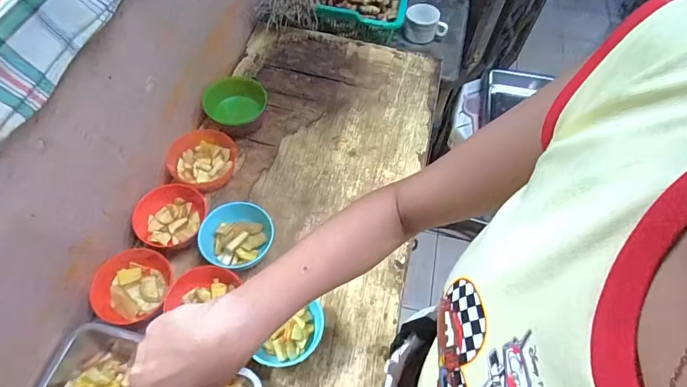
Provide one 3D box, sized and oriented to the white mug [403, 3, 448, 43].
[{"bbox_3d":[0.216,-0.449,1.123,0.111,0.062,0.083,8,58,3],"label":"white mug"}]

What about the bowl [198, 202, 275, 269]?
[{"bbox_3d":[-0.169,0.077,0.685,0.113,0.053,0.108,1,58,-2],"label":"bowl"}]

